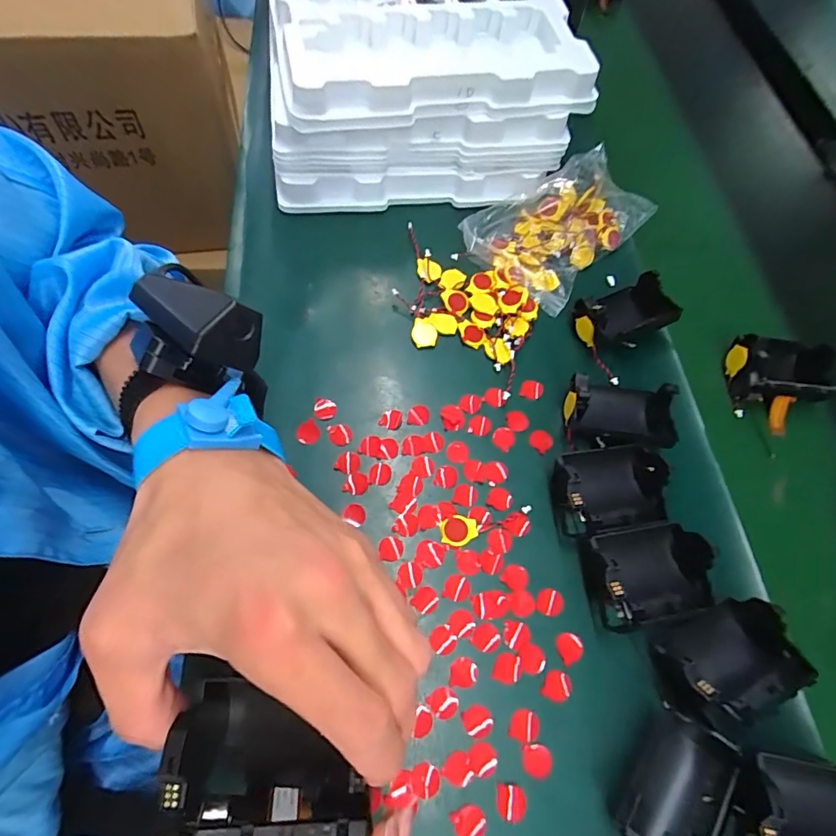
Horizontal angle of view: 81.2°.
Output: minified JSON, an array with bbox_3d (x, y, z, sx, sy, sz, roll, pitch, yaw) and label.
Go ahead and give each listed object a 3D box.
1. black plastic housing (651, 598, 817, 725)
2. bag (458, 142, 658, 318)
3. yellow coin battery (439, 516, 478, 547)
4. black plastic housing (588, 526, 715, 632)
[{"bbox_3d":[0.178,0.137,0.277,0.068,0.033,0.055,-22,67,-13],"label":"black plastic housing"},{"bbox_3d":[0.124,-0.176,0.426,0.107,0.035,0.155,40,69,15],"label":"bag"},{"bbox_3d":[0.027,0.074,0.320,0.024,0.004,0.019,-2,65,-4],"label":"yellow coin battery"},{"bbox_3d":[0.143,0.096,0.301,0.063,0.032,0.055,-8,65,-6],"label":"black plastic housing"}]

